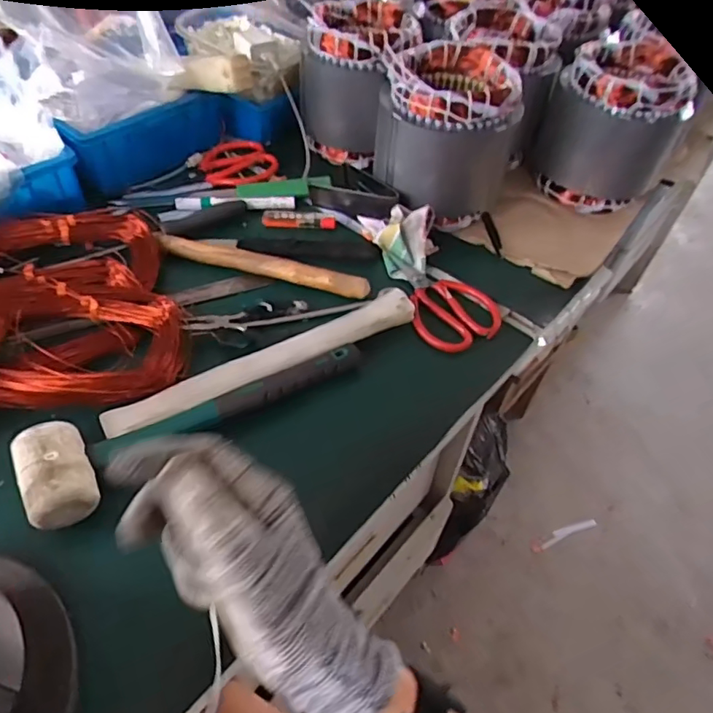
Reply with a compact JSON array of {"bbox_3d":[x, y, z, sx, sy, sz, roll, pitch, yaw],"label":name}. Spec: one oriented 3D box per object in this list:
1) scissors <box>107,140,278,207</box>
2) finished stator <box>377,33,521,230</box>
[{"bbox_3d":[-0.210,-0.238,0.709,0.208,0.015,0.074,-17,70,-13],"label":"scissors"},{"bbox_3d":[0.099,-0.255,0.629,0.149,0.148,0.146,3,49,-1],"label":"finished stator"}]

